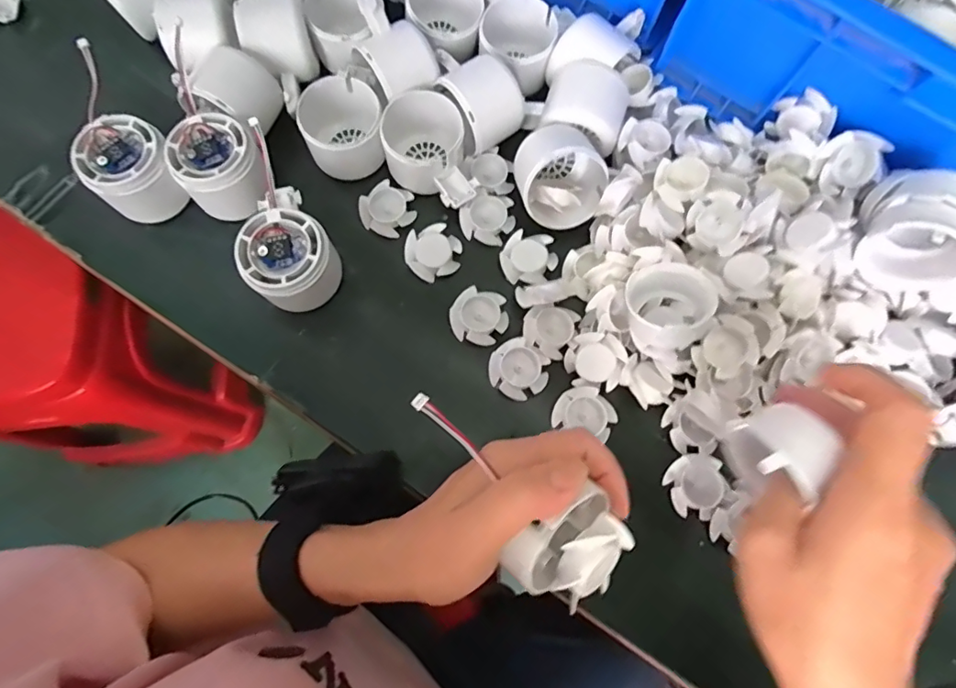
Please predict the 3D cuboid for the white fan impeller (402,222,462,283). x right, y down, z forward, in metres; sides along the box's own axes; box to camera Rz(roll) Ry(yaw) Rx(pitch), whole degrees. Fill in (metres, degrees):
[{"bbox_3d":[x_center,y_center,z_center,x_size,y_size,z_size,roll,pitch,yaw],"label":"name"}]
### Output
[{"bbox_3d":[-0.033,-0.068,0.381,0.040,0.010,0.038,-22,78,-5],"label":"white fan impeller"}]

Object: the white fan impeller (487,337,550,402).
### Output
[{"bbox_3d":[0.028,0.018,0.358,0.040,0.014,0.037,0,77,0],"label":"white fan impeller"}]

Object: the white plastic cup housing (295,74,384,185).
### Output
[{"bbox_3d":[-0.100,-0.162,0.388,0.057,0.046,0.062,0,77,0],"label":"white plastic cup housing"}]

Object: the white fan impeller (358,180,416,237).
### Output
[{"bbox_3d":[-0.069,-0.102,0.393,0.040,0.020,0.037,0,77,0],"label":"white fan impeller"}]

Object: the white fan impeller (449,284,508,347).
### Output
[{"bbox_3d":[0.001,-0.019,0.368,0.040,0.010,0.038,0,77,0],"label":"white fan impeller"}]

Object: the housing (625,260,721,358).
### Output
[{"bbox_3d":[0.120,-0.025,0.329,0.050,0.033,0.056,-18,78,-4],"label":"housing"}]

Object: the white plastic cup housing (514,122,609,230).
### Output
[{"bbox_3d":[0.059,-0.119,0.372,0.063,0.039,0.063,0,77,0],"label":"white plastic cup housing"}]

